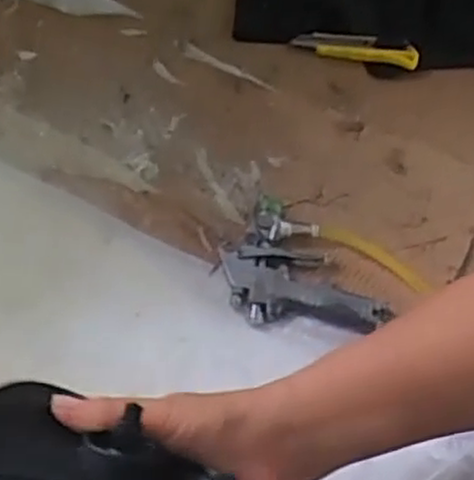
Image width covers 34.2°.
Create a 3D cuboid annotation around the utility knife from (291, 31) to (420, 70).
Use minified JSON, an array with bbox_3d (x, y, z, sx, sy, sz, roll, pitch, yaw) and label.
[{"bbox_3d":[0.144,-0.233,0.934,0.149,0.018,0.037,11,53,10],"label":"utility knife"}]

